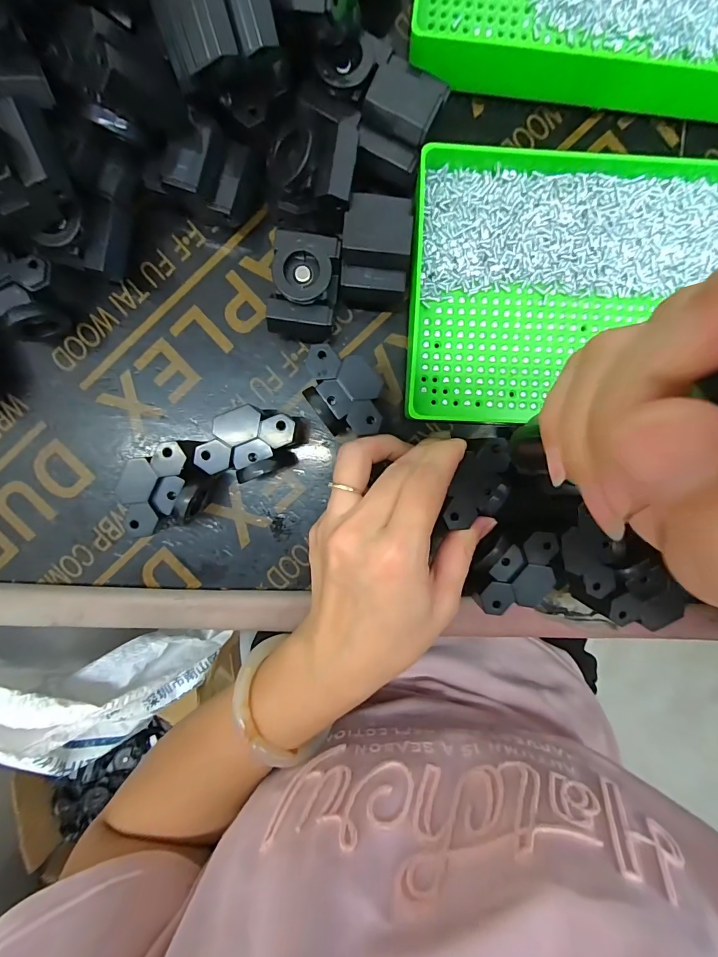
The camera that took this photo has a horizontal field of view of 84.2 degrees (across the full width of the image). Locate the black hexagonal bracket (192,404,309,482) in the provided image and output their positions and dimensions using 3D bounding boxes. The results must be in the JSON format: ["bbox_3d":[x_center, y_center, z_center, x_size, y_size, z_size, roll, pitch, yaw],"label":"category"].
[{"bbox_3d":[-0.063,-0.021,0.241,0.059,0.043,0.038,-19,95,1],"label":"black hexagonal bracket"}]

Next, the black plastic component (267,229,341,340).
[{"bbox_3d":[-0.032,-0.112,0.236,0.037,0.041,0.054,8,95,-1],"label":"black plastic component"}]

